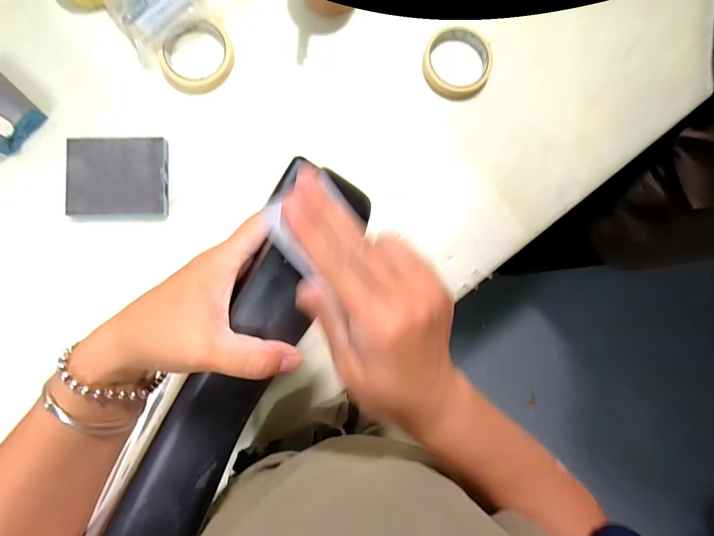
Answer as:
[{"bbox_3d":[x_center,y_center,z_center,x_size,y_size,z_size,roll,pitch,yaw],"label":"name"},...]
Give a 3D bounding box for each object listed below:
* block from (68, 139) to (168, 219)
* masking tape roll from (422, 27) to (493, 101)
[{"bbox_3d":[-0.297,-0.109,0.443,0.117,0.022,0.097,-2,87,-2],"label":"block"},{"bbox_3d":[0.137,-0.275,0.480,0.090,0.023,0.091,0,87,-2],"label":"masking tape roll"}]

